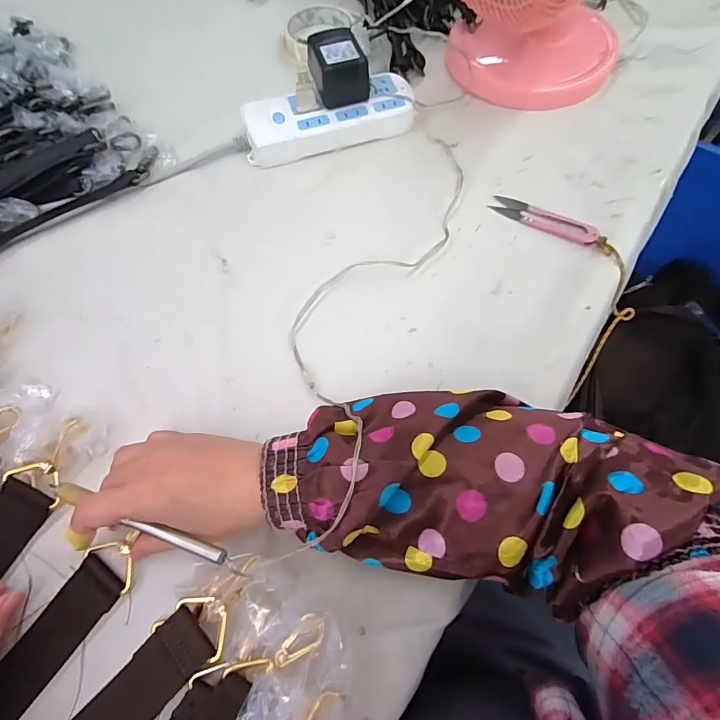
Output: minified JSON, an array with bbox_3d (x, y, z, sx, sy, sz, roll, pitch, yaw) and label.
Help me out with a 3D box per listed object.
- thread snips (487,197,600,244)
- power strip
[{"bbox_3d":[0.179,-0.138,0.417,0.101,0.009,0.026,31,71,12],"label":"thread snips"},{"bbox_3d":[-0.033,-0.267,0.473,0.185,0.029,0.072,-16,68,-7],"label":"power strip"}]

